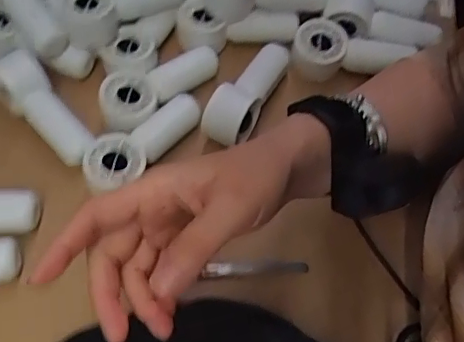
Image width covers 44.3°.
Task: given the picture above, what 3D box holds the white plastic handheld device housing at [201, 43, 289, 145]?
[{"bbox_3d":[0.019,-0.072,0.488,0.036,0.035,0.109,29,63,15],"label":"white plastic handheld device housing"}]

